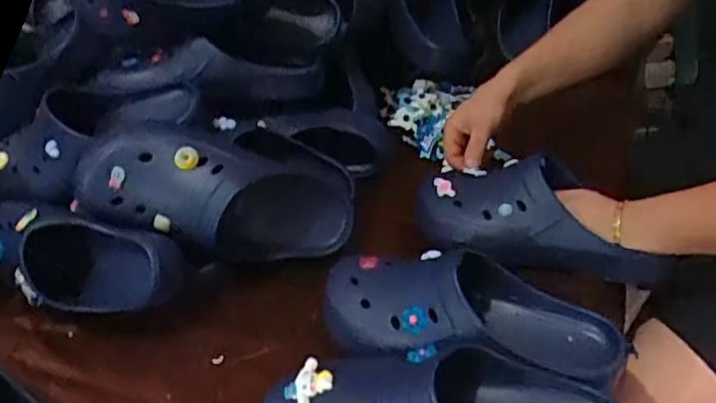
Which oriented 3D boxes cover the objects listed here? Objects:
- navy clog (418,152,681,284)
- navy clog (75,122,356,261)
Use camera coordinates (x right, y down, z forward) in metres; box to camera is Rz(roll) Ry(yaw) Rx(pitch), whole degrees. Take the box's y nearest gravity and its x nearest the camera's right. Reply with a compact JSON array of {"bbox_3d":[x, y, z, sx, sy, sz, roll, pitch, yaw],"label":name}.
[{"bbox_3d":[0.189,0.011,0.702,0.271,0.099,0.084,14,41,25],"label":"navy clog"},{"bbox_3d":[-0.149,-0.016,0.733,0.304,0.117,0.118,9,30,-18],"label":"navy clog"}]

